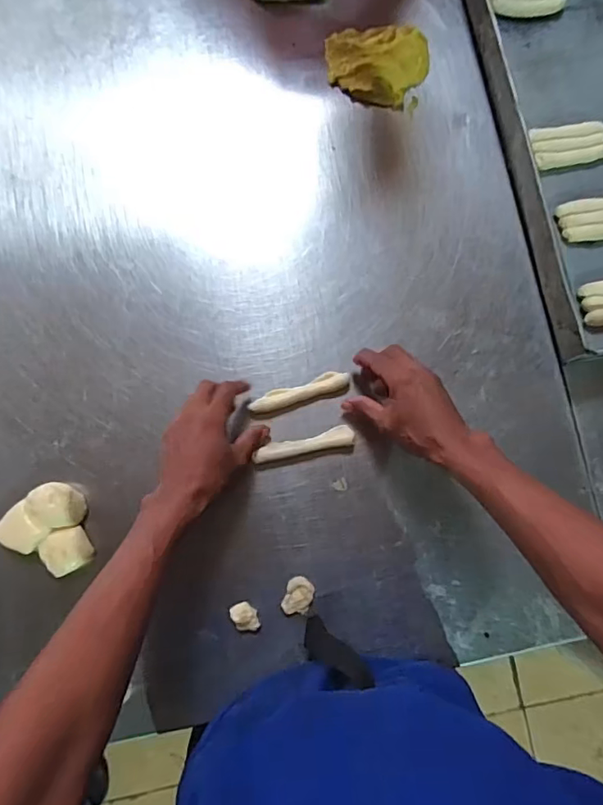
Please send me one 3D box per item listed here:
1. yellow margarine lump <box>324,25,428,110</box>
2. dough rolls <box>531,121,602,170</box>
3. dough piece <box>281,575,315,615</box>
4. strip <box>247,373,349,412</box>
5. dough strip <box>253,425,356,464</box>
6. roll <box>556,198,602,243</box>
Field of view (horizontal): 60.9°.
[{"bbox_3d":[0.095,-0.445,0.664,0.125,0.031,0.107,33,81,3],"label":"yellow margarine lump"},{"bbox_3d":[0.349,-0.337,0.669,0.102,0.012,0.054,-13,81,-4],"label":"dough rolls"},{"bbox_3d":[-0.003,0.212,0.563,0.030,0.012,0.040,20,80,1],"label":"dough piece"},{"bbox_3d":[-0.002,-0.012,0.602,0.119,0.013,0.025,-18,82,-4],"label":"strip"},{"bbox_3d":[0.006,0.049,0.594,0.112,0.007,0.023,-14,81,-4],"label":"dough strip"},{"bbox_3d":[0.380,-0.235,0.653,0.103,0.014,0.058,-7,81,-3],"label":"roll"}]

